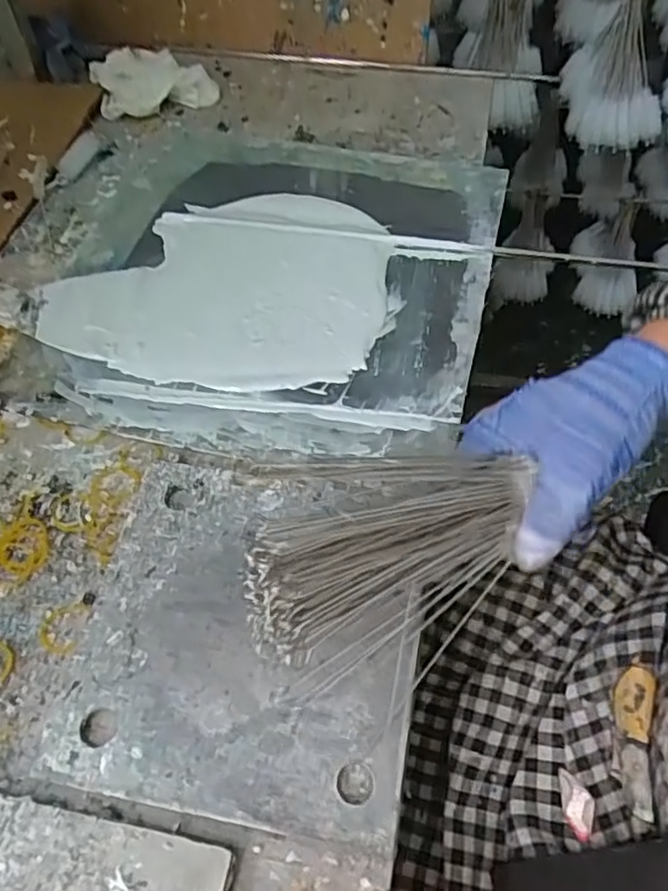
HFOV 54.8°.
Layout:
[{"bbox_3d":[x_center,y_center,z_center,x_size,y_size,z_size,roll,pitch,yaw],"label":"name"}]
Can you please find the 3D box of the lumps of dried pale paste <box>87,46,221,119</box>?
[{"bbox_3d":[-0.184,-0.372,0.654,0.116,0.034,0.088,-21,60,-14],"label":"lumps of dried pale paste"}]

